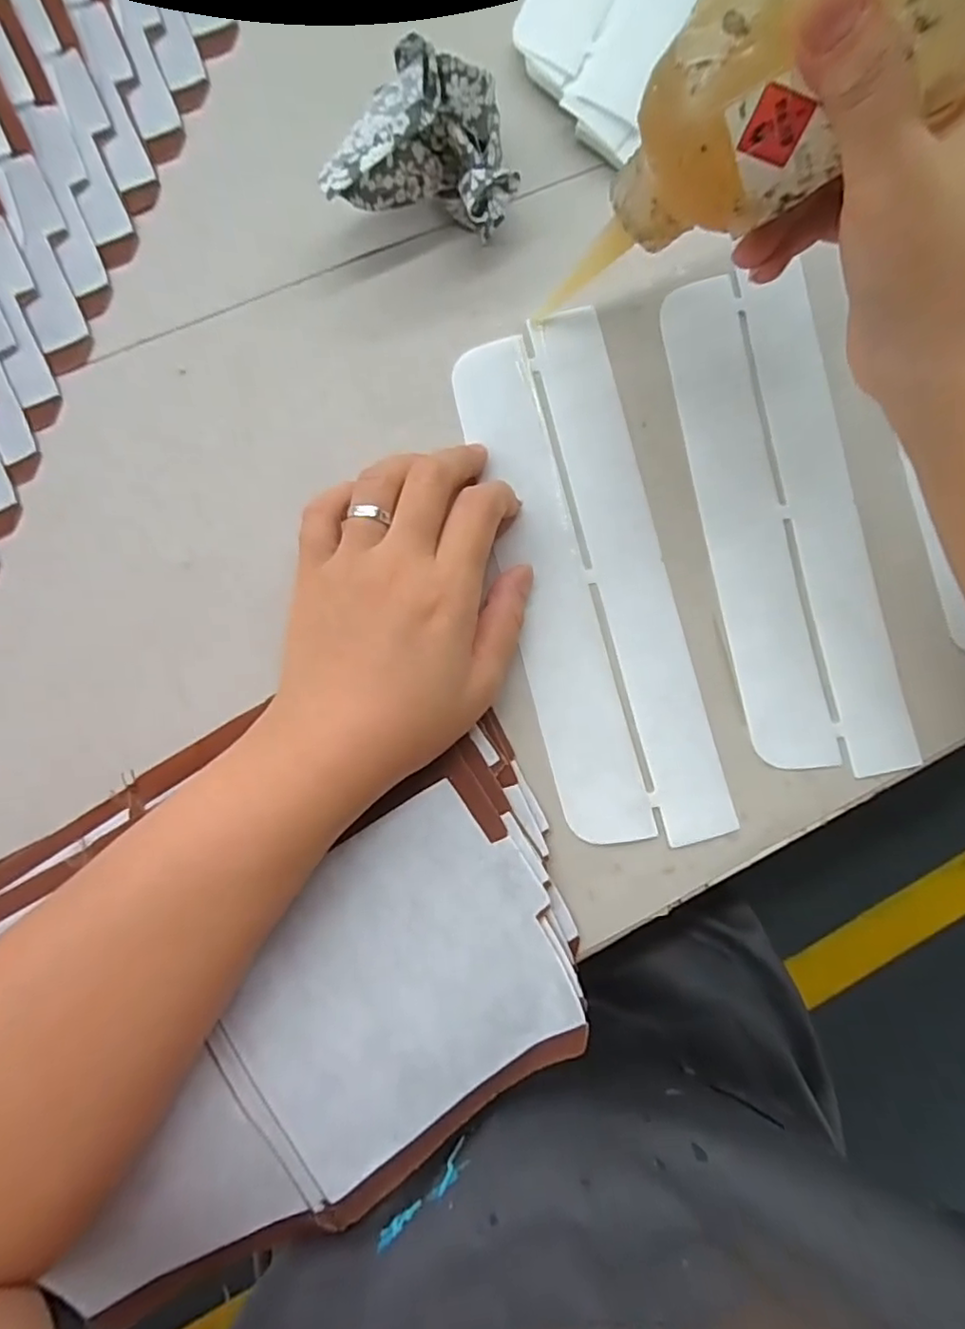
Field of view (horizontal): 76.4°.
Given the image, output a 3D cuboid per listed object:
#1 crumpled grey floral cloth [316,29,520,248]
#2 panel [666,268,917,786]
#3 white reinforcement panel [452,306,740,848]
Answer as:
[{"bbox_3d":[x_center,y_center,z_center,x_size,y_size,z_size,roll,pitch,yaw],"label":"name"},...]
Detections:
[{"bbox_3d":[-0.024,-0.196,0.239,0.069,0.049,0.038,-3,88,-5],"label":"crumpled grey floral cloth"},{"bbox_3d":[0.130,-0.061,0.264,0.069,0.005,0.214,-11,86,-2],"label":"panel"},{"bbox_3d":[0.045,-0.036,0.257,0.068,0.004,0.220,-13,86,-6],"label":"white reinforcement panel"}]

